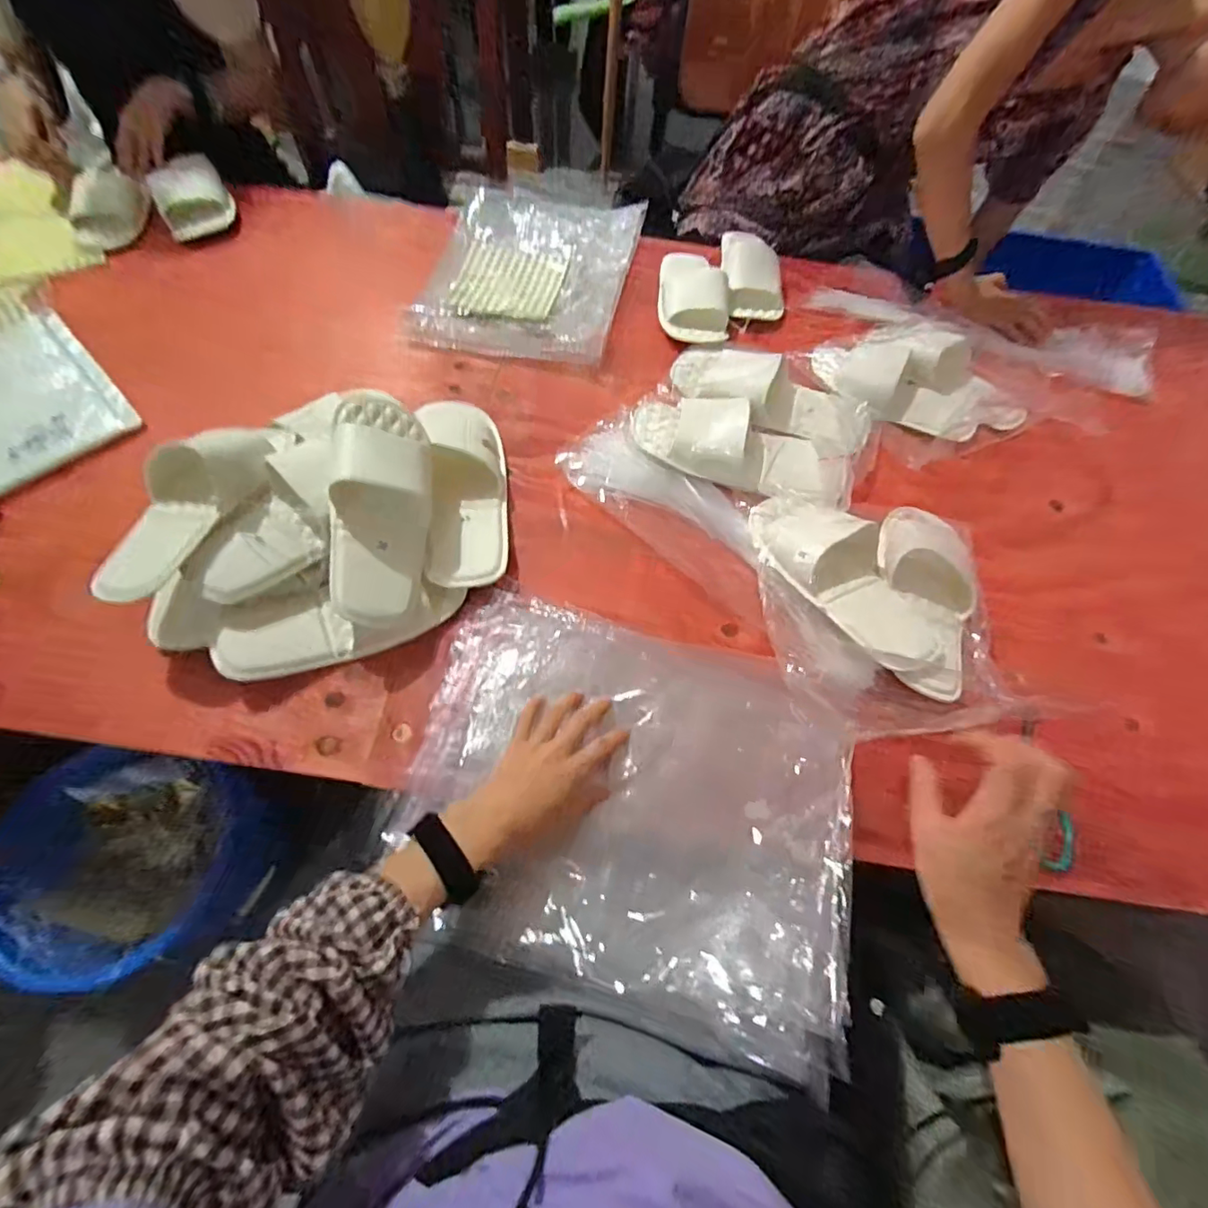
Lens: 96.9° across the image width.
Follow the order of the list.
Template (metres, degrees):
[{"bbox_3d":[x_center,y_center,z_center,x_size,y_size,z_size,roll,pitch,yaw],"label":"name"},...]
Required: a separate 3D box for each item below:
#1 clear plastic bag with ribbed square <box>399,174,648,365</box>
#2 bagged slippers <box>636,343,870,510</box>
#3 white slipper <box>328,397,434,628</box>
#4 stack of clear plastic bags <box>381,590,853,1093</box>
[{"bbox_3d":[-0.104,-0.552,0.834,0.285,0.030,0.457,11,63,3],"label":"clear plastic bag with ribbed square"},{"bbox_3d":[0.196,-0.242,0.676,0.275,0.061,0.233,25,65,9],"label":"bagged slippers"},{"bbox_3d":[-0.232,-0.093,0.549,0.093,0.070,0.232,6,76,-33],"label":"white slipper"},{"bbox_3d":[0.021,0.164,0.478,0.388,0.031,0.295,15,60,6],"label":"stack of clear plastic bags"}]

